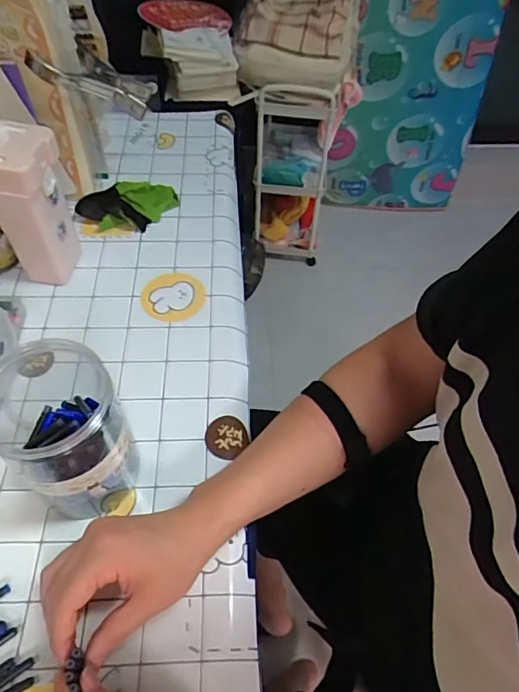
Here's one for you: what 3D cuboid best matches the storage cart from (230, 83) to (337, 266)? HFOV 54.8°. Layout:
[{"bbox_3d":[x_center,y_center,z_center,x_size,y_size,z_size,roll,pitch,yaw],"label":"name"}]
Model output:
[{"bbox_3d":[0.080,-0.587,1.563,0.258,0.548,0.331,1,54,-3],"label":"storage cart"}]

